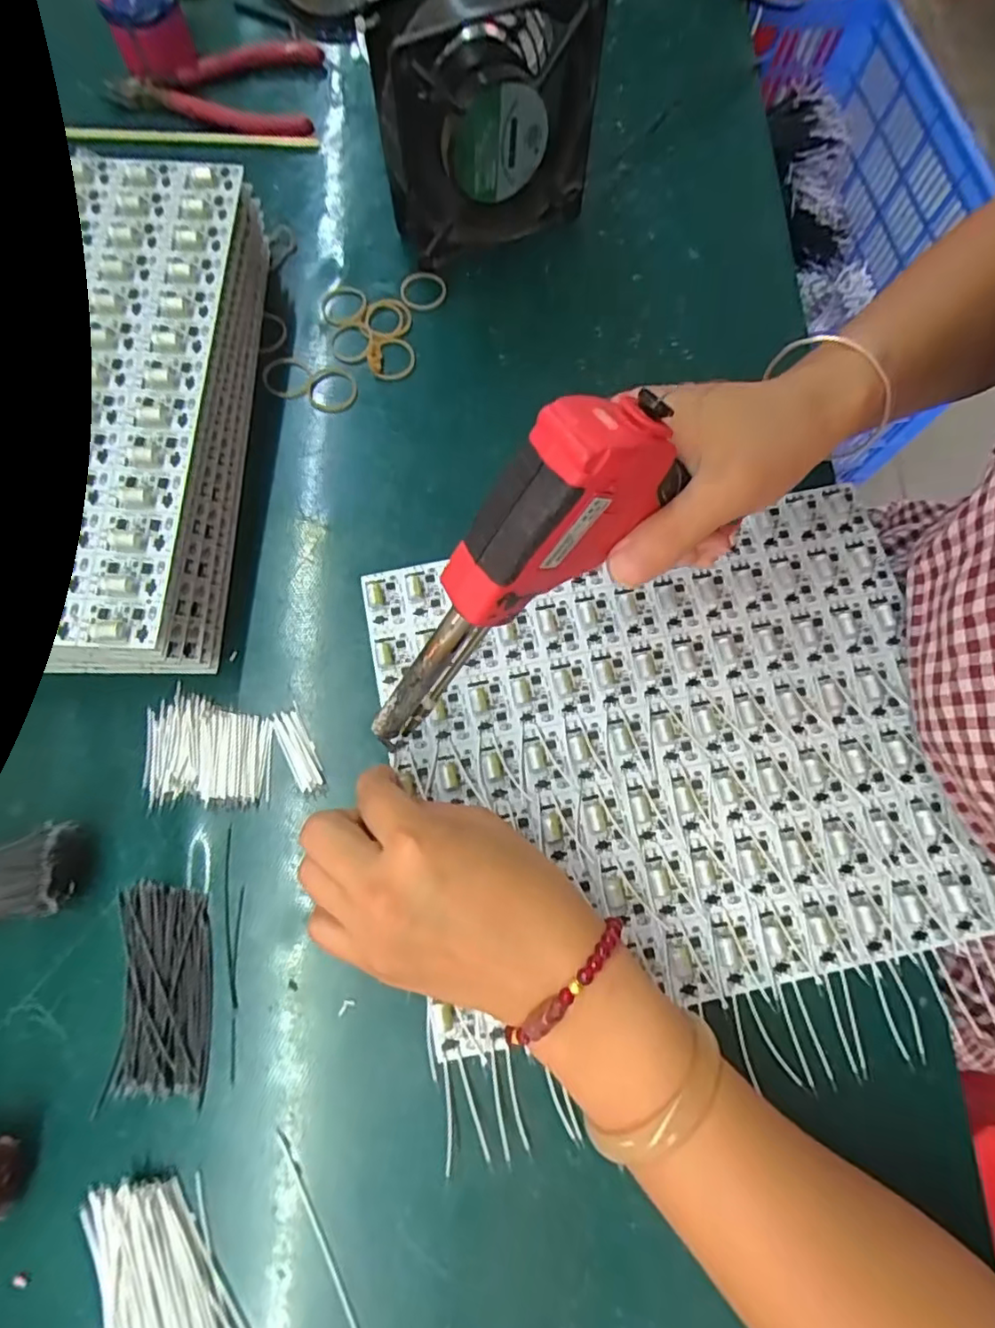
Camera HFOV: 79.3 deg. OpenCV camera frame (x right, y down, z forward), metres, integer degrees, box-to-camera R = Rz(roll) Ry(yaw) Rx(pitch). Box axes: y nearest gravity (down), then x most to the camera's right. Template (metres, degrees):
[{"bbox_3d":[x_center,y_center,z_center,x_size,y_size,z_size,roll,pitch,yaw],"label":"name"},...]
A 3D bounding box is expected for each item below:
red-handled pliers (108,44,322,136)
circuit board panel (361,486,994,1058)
[{"bbox_3d":[-0.208,-0.422,0.436,0.146,0.018,0.089,4,72,1],"label":"red-handled pliers"},{"bbox_3d":[0.086,0.040,0.308,0.277,0.014,0.233,-9,72,-3],"label":"circuit board panel"}]

